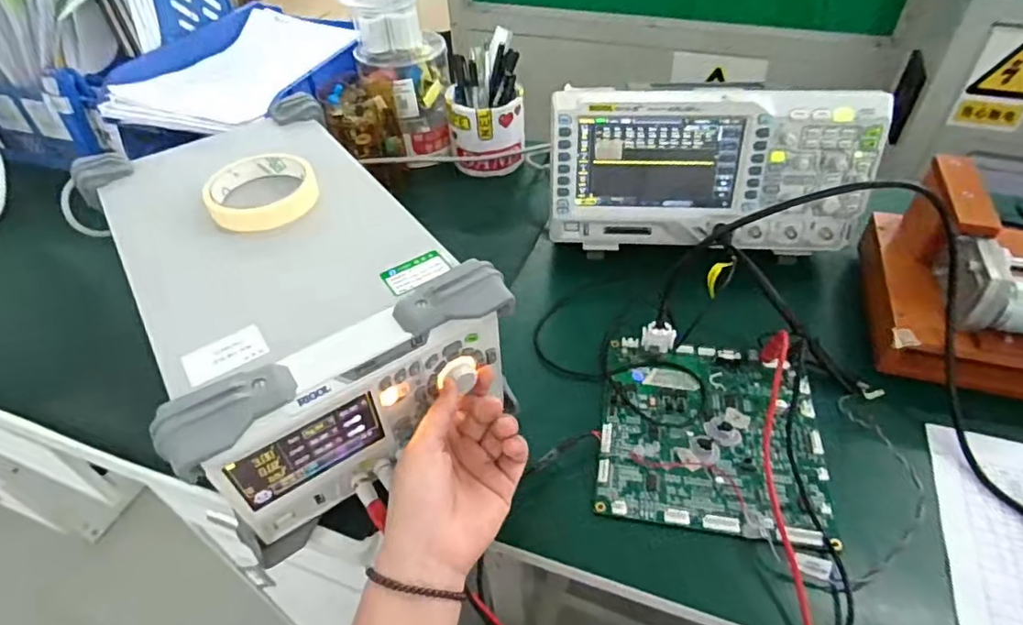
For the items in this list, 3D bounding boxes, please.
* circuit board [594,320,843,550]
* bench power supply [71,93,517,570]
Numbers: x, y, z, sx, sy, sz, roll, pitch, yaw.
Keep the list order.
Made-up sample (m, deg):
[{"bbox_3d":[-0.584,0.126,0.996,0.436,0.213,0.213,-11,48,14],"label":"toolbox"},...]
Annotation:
[{"bbox_3d":[0.170,0.092,0.492,0.179,0.036,0.189,6,47,9],"label":"circuit board"},{"bbox_3d":[-0.206,-0.029,0.513,0.228,0.131,0.386,-32,52,-25],"label":"bench power supply"}]

